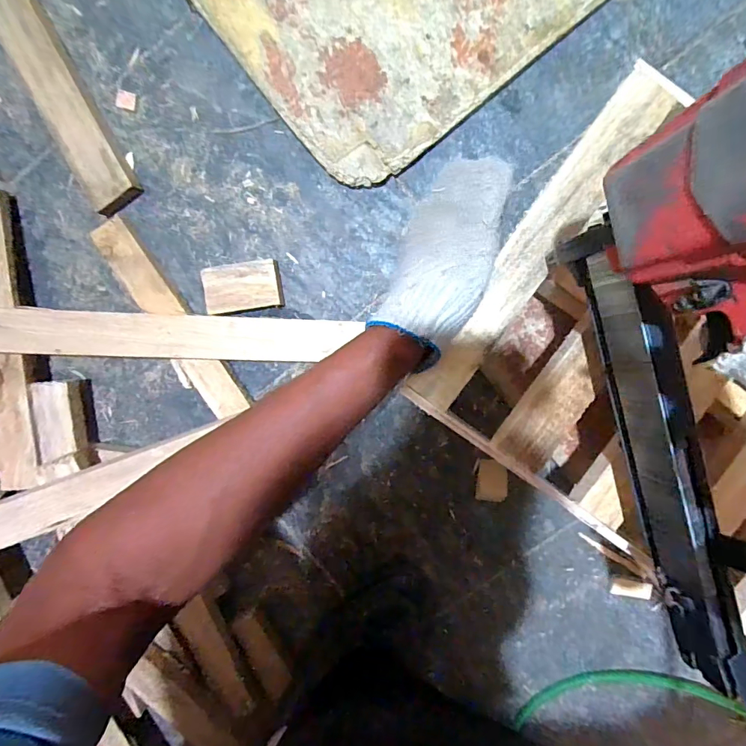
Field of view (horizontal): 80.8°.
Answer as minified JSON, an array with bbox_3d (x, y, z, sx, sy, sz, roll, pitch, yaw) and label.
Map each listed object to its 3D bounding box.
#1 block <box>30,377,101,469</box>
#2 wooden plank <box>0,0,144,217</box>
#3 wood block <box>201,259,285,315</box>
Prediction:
[{"bbox_3d":[-0.299,0.044,0.427,0.038,0.040,0.076,1,98,2],"label":"block"},{"bbox_3d":[-0.296,-0.276,0.388,0.043,0.026,0.275,-27,96,6],"label":"wooden plank"},{"bbox_3d":[-0.122,-0.080,0.413,0.069,0.021,0.044,-8,97,4],"label":"wood block"}]

